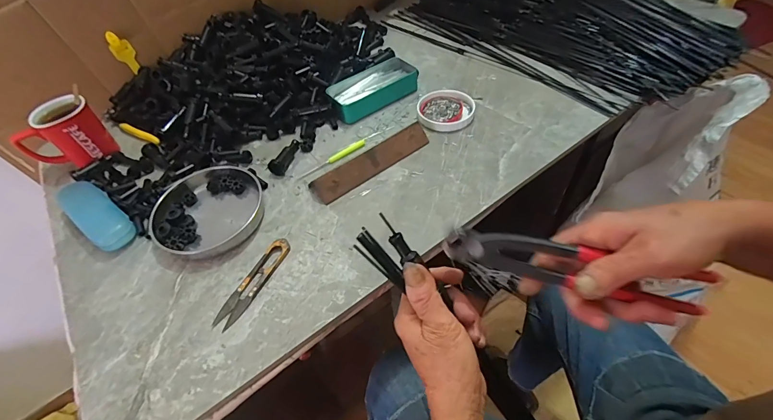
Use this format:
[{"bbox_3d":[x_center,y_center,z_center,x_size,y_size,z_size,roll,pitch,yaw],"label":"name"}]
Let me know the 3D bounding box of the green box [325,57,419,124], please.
[{"bbox_3d":[-0.023,-0.205,0.621,0.155,0.033,0.077,-35,55,-22],"label":"green box"}]

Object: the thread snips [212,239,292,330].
[{"bbox_3d":[-0.150,0.080,0.419,0.025,0.010,0.115,19,55,20],"label":"thread snips"}]

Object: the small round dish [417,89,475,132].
[{"bbox_3d":[0.093,-0.159,0.583,0.086,0.013,0.092,-3,50,3],"label":"small round dish"}]

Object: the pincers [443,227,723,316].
[{"bbox_3d":[0.144,0.042,0.288,0.195,0.048,0.021,12,52,13],"label":"pincers"}]

